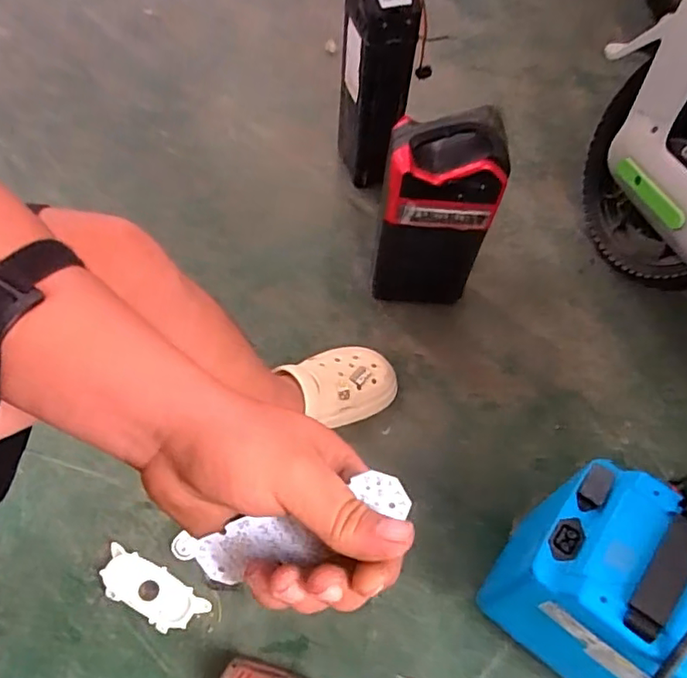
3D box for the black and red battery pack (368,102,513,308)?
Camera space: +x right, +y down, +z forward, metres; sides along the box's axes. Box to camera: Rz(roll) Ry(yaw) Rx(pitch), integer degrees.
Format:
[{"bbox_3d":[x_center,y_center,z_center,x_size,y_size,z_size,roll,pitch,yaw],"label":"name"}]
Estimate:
[{"bbox_3d":[0.133,-0.163,0.848,0.153,0.363,0.091,3,57,0],"label":"black and red battery pack"}]

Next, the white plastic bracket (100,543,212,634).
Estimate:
[{"bbox_3d":[-0.248,0.324,0.719,0.146,0.016,0.058,26,60,14],"label":"white plastic bracket"}]

